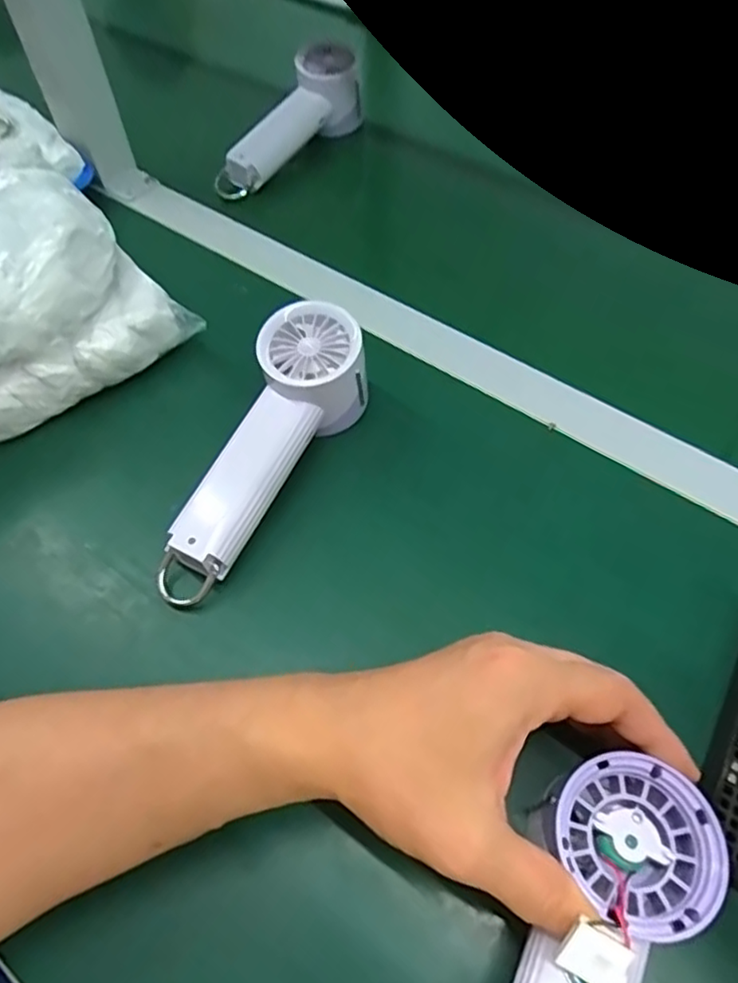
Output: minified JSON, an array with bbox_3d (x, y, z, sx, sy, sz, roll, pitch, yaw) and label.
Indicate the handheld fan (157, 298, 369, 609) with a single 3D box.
[{"bbox_3d":[-0.063,-0.021,0.379,0.061,0.058,0.196,25,76,16],"label":"handheld fan"}]

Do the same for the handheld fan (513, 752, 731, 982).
[{"bbox_3d":[0.069,0.186,0.216,0.060,0.029,0.188,25,67,16],"label":"handheld fan"}]

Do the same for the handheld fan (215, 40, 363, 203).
[{"bbox_3d":[-0.075,-0.339,0.565,0.045,0.064,0.163,37,66,22],"label":"handheld fan"}]

